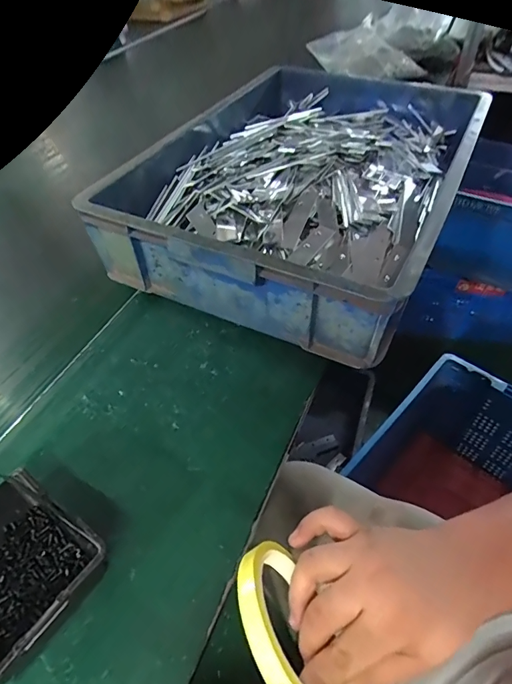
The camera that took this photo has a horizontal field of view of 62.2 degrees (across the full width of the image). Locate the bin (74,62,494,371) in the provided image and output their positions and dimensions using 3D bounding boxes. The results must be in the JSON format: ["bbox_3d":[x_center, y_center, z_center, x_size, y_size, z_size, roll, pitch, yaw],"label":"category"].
[{"bbox_3d":[0.085,-0.251,0.669,0.409,0.136,0.590,20,52,20],"label":"bin"}]

